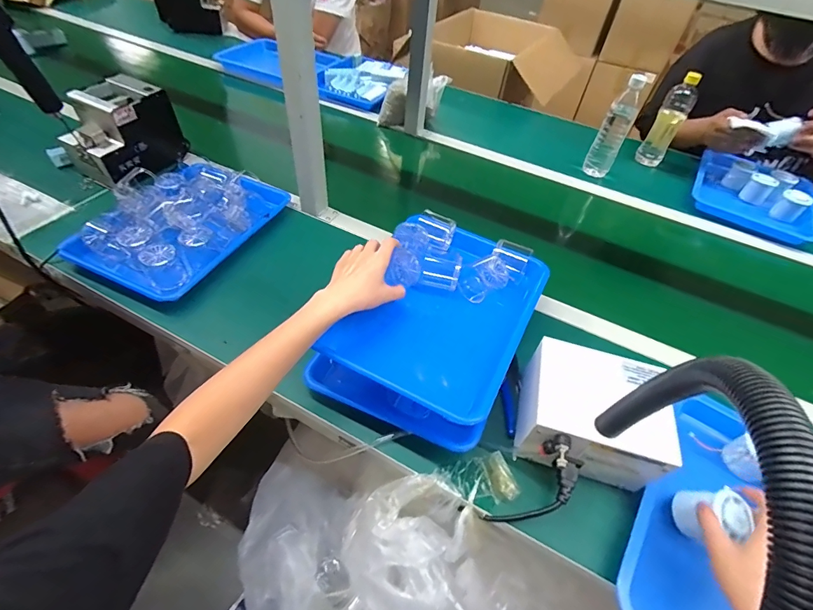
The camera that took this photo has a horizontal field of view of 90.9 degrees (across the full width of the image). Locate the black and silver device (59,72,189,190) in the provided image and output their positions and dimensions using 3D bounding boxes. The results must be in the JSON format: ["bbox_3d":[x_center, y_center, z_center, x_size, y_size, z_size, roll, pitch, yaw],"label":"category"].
[{"bbox_3d":[-0.580,-0.350,0.812,0.134,0.152,0.184,24,52,15],"label":"black and silver device"}]

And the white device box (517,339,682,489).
[{"bbox_3d":[0.230,0.138,0.510,0.159,0.113,0.133,12,50,5],"label":"white device box"}]

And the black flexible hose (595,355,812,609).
[{"bbox_3d":[0.197,0.145,0.276,0.028,0.206,0.255,15,50,8],"label":"black flexible hose"}]

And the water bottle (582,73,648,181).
[{"bbox_3d":[0.489,-0.414,0.941,0.061,0.217,0.054,20,51,12],"label":"water bottle"}]

